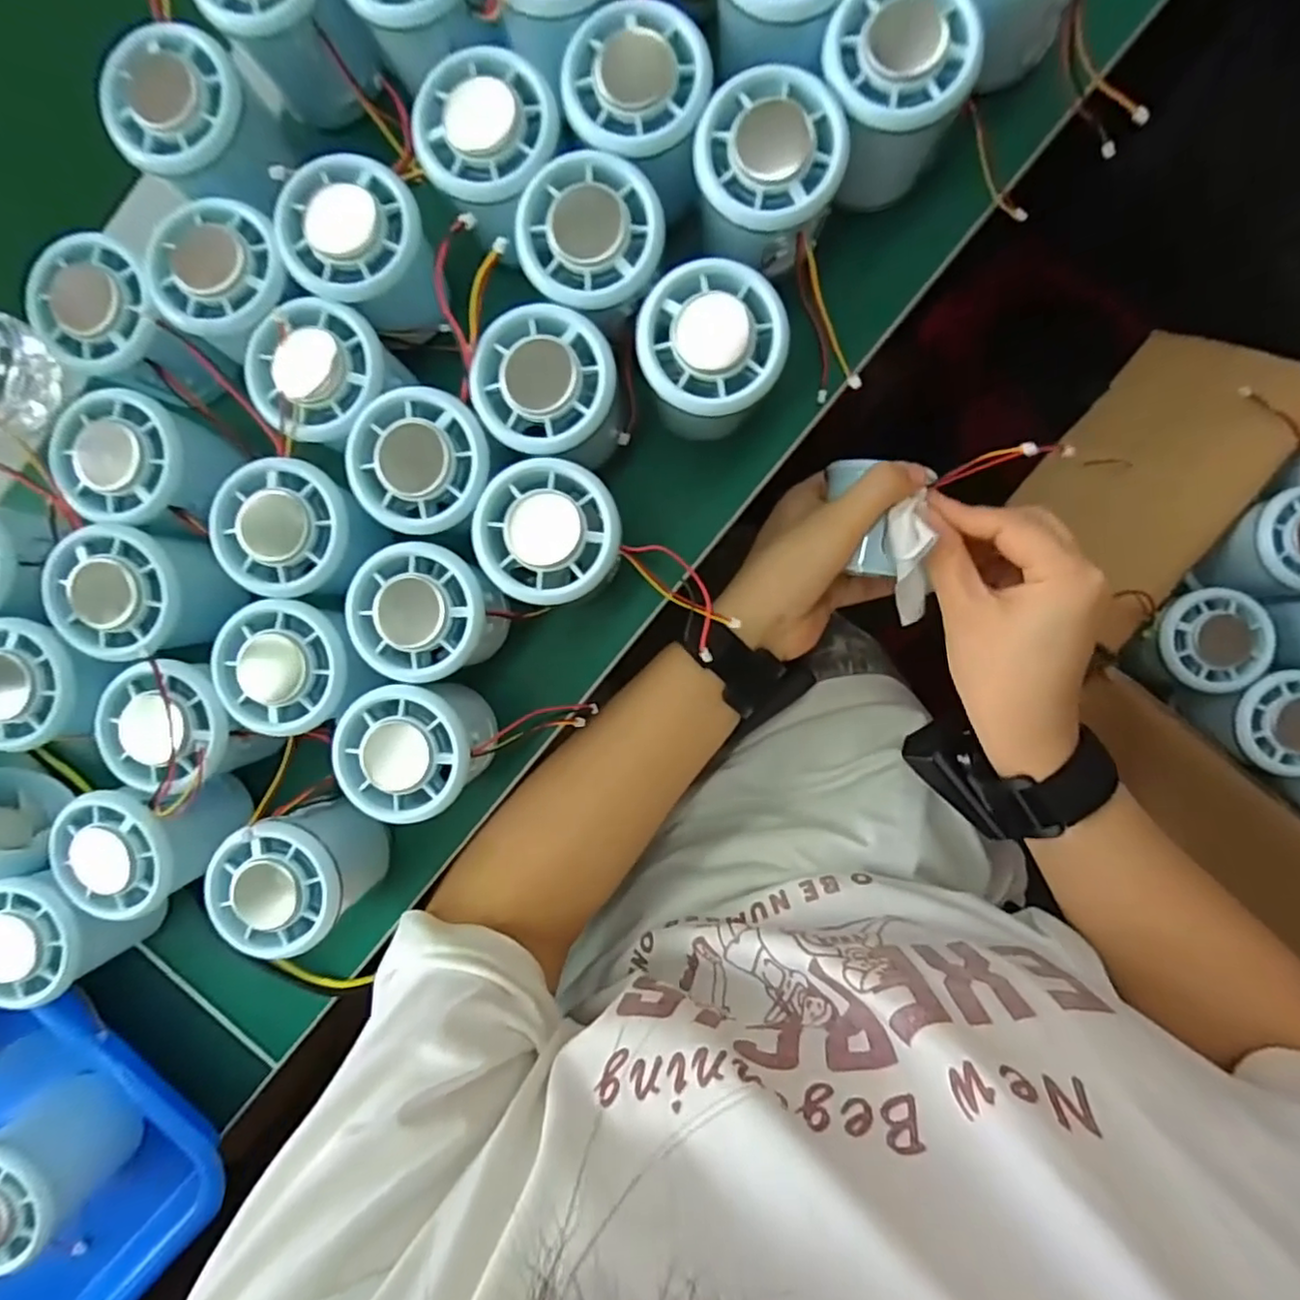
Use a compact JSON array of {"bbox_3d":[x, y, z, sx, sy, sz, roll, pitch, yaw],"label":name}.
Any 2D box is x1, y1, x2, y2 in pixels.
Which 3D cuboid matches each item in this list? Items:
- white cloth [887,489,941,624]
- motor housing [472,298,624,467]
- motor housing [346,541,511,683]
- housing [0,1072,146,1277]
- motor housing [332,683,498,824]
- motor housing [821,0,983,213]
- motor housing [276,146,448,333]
[{"bbox_3d":[0.133,-0.043,0.331,0.018,0.020,0.064,-13,122,5],"label":"white cloth"},{"bbox_3d":[-0.040,-0.107,0.278,0.055,0.052,0.054,0,91,5],"label":"motor housing"},{"bbox_3d":[-0.093,-0.016,0.290,0.056,0.057,0.054,0,91,5],"label":"motor housing"},{"bbox_3d":[-0.280,0.239,0.303,0.056,0.058,0.053,-36,88,5],"label":"housing"},{"bbox_3d":[-0.100,0.042,0.292,0.054,0.056,0.056,0,91,5],"label":"motor housing"},{"bbox_3d":[0.096,-0.226,0.266,0.053,0.053,0.051,0,91,5],"label":"motor housing"},{"bbox_3d":[-0.120,-0.170,0.275,0.054,0.038,0.056,0,91,5],"label":"motor housing"}]

